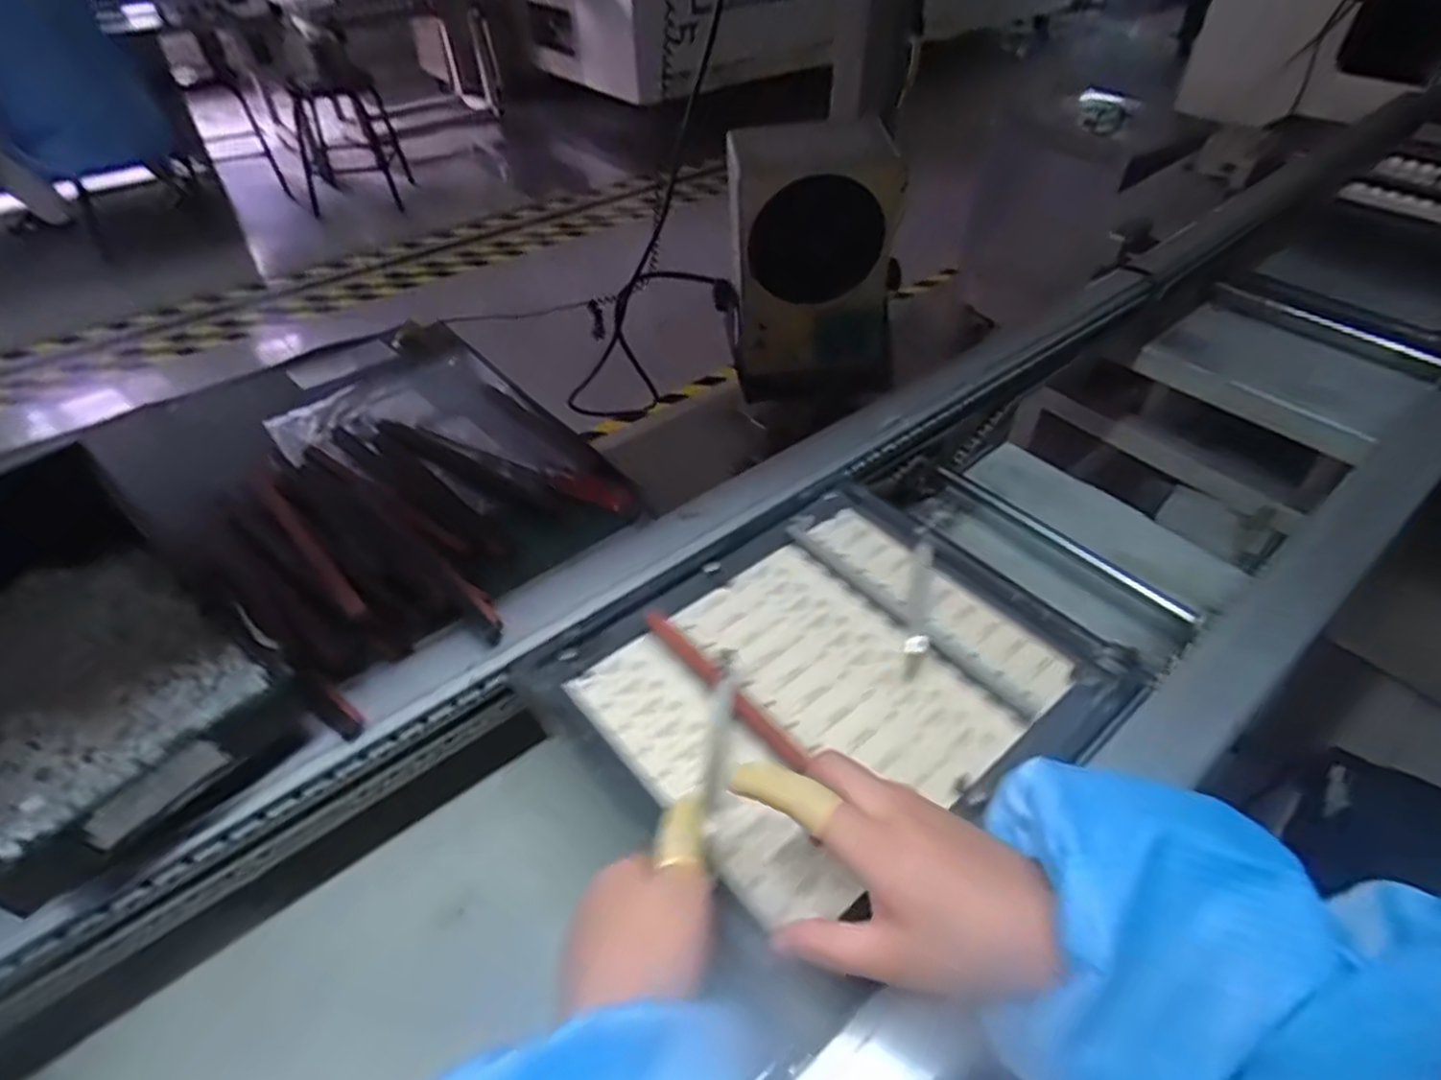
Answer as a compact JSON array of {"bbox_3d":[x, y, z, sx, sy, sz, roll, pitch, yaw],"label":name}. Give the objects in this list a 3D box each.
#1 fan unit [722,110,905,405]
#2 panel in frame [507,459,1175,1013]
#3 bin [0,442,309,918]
[{"bbox_3d":[0.091,-0.251,0.712,0.164,0.259,0.059,-2,44,-2],"label":"fan unit"},{"bbox_3d":[0.072,0.084,0.485,0.312,0.025,0.268,-30,51,-28],"label":"panel in frame"},{"bbox_3d":[-0.372,0.065,0.402,0.219,0.105,0.141,25,49,24],"label":"bin"}]

